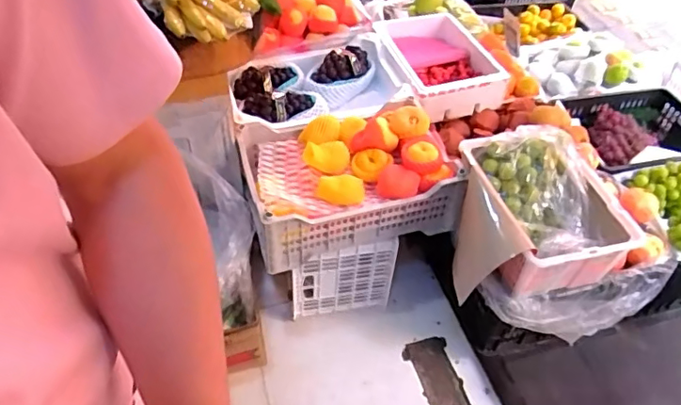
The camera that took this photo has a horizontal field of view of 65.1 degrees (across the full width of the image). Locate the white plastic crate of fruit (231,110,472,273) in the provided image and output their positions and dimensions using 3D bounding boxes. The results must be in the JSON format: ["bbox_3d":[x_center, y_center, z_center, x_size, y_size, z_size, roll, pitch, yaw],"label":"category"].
[{"bbox_3d":[0.016,-0.084,1.401,0.511,0.215,0.369,-10,49,-13],"label":"white plastic crate of fruit"}]

